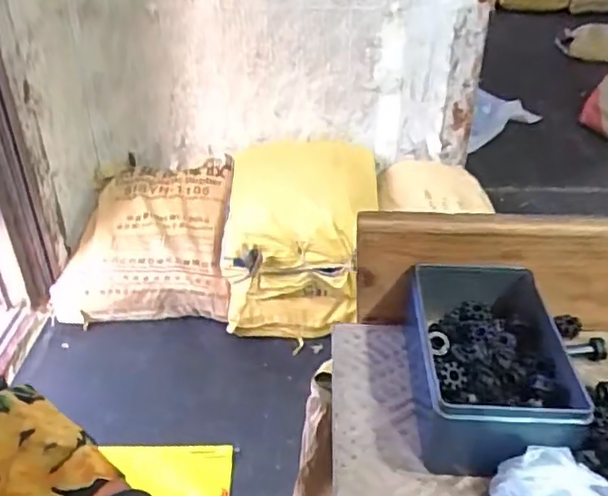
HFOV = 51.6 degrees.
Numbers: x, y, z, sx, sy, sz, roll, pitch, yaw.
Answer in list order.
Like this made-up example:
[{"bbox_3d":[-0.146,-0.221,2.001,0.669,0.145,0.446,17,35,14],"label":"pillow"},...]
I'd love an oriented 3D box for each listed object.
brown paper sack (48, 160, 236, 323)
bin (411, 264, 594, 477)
[{"bbox_3d":[-0.440,-0.043,1.827,0.463,0.106,0.548,-1,52,1],"label":"brown paper sack"},{"bbox_3d":[0.132,0.081,0.445,0.101,0.062,0.148,1,35,2],"label":"bin"}]

